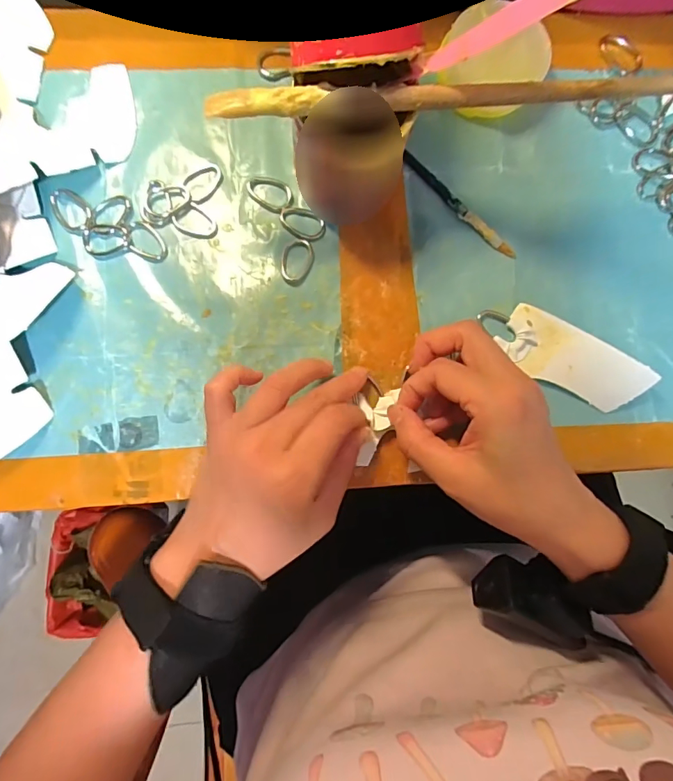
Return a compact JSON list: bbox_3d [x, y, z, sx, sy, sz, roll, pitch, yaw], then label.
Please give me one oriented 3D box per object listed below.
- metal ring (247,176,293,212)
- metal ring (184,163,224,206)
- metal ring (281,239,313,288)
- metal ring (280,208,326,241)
[{"bbox_3d":[-0.042,-0.127,0.283,0.030,0.004,0.019,27,85,-2],"label":"metal ring"},{"bbox_3d":[-0.085,-0.133,0.282,0.028,0.004,0.019,-43,90,-5],"label":"metal ring"},{"bbox_3d":[-0.025,-0.082,0.280,0.019,0.004,0.030,11,86,-3],"label":"metal ring"},{"bbox_3d":[-0.022,-0.107,0.284,0.029,0.004,0.019,15,86,-2],"label":"metal ring"}]

